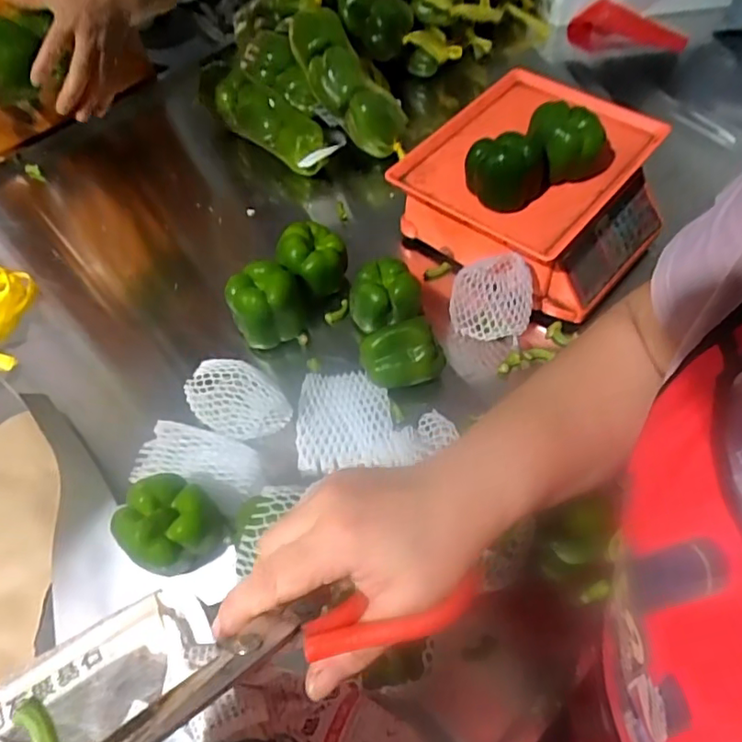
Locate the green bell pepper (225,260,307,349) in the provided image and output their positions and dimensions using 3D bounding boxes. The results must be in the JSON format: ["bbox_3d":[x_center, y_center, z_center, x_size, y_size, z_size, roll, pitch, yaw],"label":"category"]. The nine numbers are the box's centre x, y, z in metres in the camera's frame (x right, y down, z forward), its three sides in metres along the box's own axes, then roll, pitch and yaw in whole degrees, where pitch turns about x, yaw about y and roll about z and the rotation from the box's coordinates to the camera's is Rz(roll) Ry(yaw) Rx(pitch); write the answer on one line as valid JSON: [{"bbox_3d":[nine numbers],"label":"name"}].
[{"bbox_3d":[-0.126,-0.083,0.703,0.089,0.073,0.082,-14,58,-6],"label":"green bell pepper"}]

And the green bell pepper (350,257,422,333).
[{"bbox_3d":[0.018,-0.085,0.713,0.072,0.066,0.077,-1,57,2],"label":"green bell pepper"}]

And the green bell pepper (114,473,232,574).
[{"bbox_3d":[-0.190,0.149,0.556,0.086,0.082,0.083,-1,57,2],"label":"green bell pepper"}]

